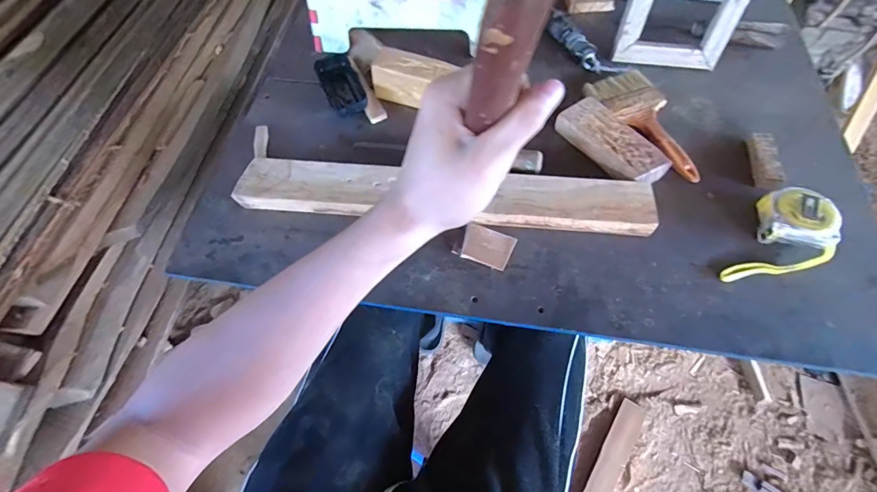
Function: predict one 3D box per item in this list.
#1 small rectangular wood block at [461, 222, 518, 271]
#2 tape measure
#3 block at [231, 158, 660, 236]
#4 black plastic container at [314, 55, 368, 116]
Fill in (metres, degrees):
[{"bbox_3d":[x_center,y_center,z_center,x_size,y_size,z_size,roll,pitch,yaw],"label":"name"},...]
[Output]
[{"bbox_3d":[0.056,-0.001,0.451,0.054,0.009,0.047,18,63,12],"label":"small rectangular wood block"},{"bbox_3d":[0.373,-0.002,0.428,0.078,0.035,0.129,33,66,18],"label":"tape measure"},{"bbox_3d":[0.003,-0.059,0.472,0.474,0.027,0.058,4,61,4],"label":"block"},{"bbox_3d":[-0.139,-0.230,0.574,0.049,0.024,0.116,-21,62,-10],"label":"black plastic container"}]

